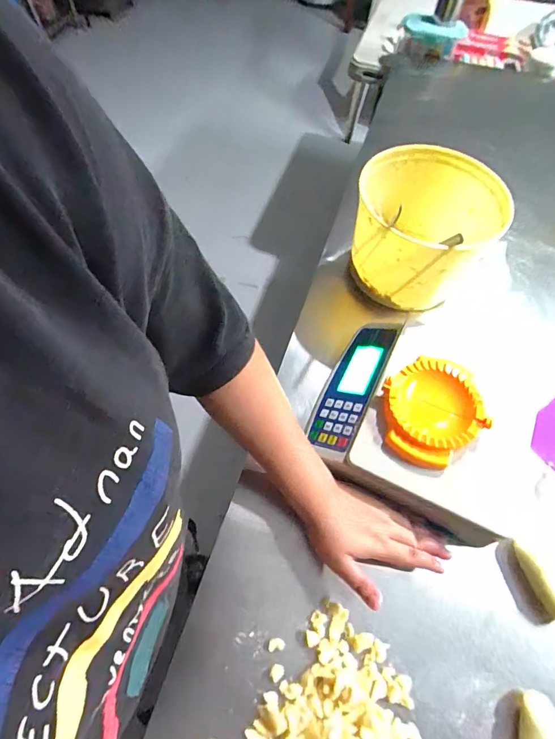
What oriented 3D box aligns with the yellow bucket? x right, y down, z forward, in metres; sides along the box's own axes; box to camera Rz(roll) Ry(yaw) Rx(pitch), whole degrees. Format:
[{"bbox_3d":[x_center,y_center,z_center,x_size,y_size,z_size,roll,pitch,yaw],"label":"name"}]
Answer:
[{"bbox_3d":[0.197,-0.194,0.573,0.183,0.137,0.190,1,60,-1],"label":"yellow bucket"}]

